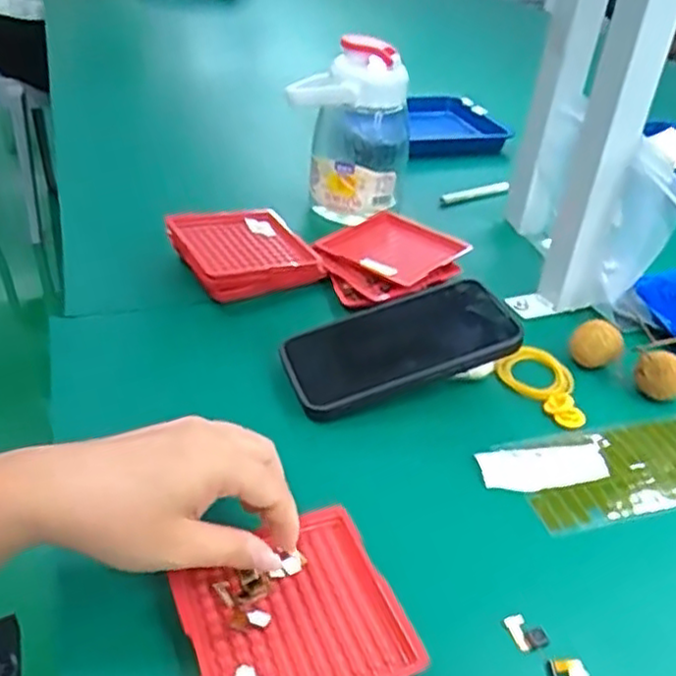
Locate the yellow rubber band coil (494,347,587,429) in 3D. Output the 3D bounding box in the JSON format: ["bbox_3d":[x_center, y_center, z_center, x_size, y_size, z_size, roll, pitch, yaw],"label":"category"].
[{"bbox_3d":[0.156,0.032,0.502,0.053,0.013,0.072,-22,44,-34],"label":"yellow rubber band coil"}]

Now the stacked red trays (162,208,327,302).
[{"bbox_3d":[-0.075,-0.073,0.580,0.110,0.026,0.101,-13,40,-25],"label":"stacked red trays"}]

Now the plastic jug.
[{"bbox_3d":[0.011,-0.197,0.658,0.110,0.149,0.077,9,35,3],"label":"plastic jug"}]

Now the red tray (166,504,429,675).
[{"bbox_3d":[-0.022,0.132,0.332,0.099,0.008,0.096,-8,36,-24],"label":"red tray"}]

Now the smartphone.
[{"bbox_3d":[0.042,0.005,0.483,0.156,0.011,0.085,-22,42,-11],"label":"smartphone"}]

